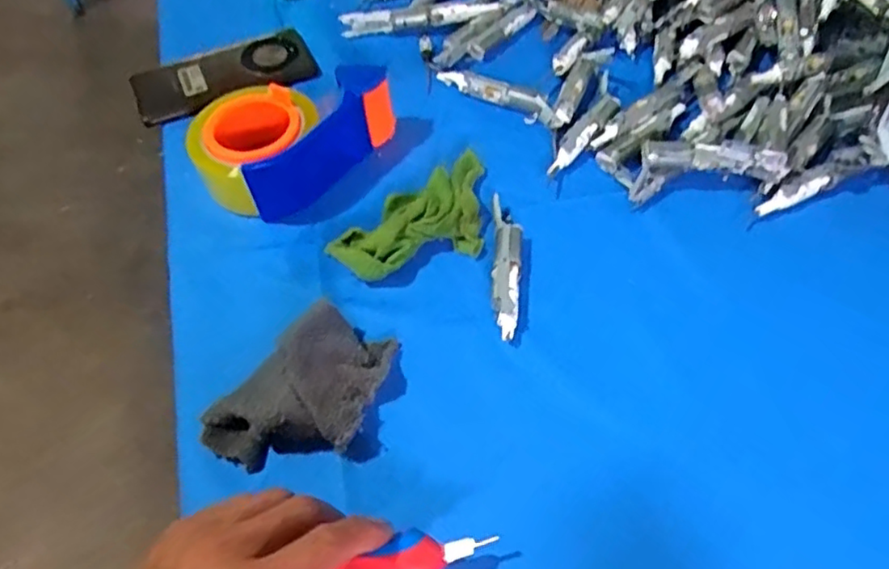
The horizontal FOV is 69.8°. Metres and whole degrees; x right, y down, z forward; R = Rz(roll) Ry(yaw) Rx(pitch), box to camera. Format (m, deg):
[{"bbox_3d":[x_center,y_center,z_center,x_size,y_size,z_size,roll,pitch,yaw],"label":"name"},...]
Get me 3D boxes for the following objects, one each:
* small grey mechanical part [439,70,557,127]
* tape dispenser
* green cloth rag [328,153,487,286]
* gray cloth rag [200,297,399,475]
[{"bbox_3d":[0.047,-0.172,0.572,0.118,0.012,0.021,26,60,18],"label":"small grey mechanical part"},{"bbox_3d":[-0.128,-0.127,0.526,0.099,0.057,0.155,37,63,23],"label":"tape dispenser"},{"bbox_3d":[-0.018,-0.050,0.487,0.139,0.023,0.079,-25,59,-16],"label":"green cloth rag"},{"bbox_3d":[-0.085,0.069,0.406,0.080,0.036,0.126,37,63,23],"label":"gray cloth rag"}]

